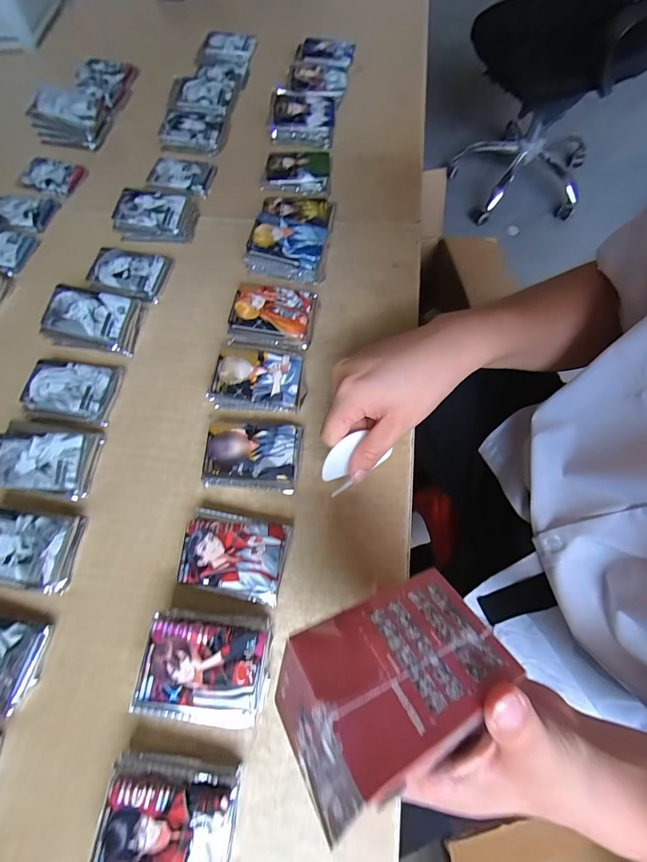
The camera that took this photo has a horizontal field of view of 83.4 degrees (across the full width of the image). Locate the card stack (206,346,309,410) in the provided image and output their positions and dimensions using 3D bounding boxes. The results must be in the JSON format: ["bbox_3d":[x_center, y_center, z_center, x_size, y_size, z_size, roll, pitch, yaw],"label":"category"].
[{"bbox_3d":[-0.065,-0.052,0.369,0.090,0.033,0.058,6,69,5],"label":"card stack"}]

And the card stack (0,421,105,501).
[{"bbox_3d":[-0.273,0.028,0.357,0.089,0.028,0.067,3,69,4],"label":"card stack"}]

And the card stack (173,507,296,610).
[{"bbox_3d":[-0.077,0.107,0.317,0.089,0.021,0.065,9,69,7],"label":"card stack"}]

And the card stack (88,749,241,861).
[{"bbox_3d":[-0.106,0.270,0.250,0.089,0.030,0.064,7,69,6],"label":"card stack"}]

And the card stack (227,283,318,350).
[{"bbox_3d":[-0.056,-0.123,0.400,0.092,0.034,0.067,6,69,5],"label":"card stack"}]

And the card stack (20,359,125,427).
[{"bbox_3d":[-0.269,-0.043,0.387,0.092,0.017,0.067,4,69,5],"label":"card stack"}]

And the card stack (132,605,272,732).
[{"bbox_3d":[-0.089,0.180,0.279,0.089,0.043,0.070,6,69,5],"label":"card stack"}]

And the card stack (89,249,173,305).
[{"bbox_3d":[-0.238,-0.192,0.445,0.092,0.020,0.060,11,69,7],"label":"card stack"}]

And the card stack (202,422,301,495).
[{"bbox_3d":[-0.067,0.025,0.347,0.087,0.022,0.062,4,69,5],"label":"card stack"}]

